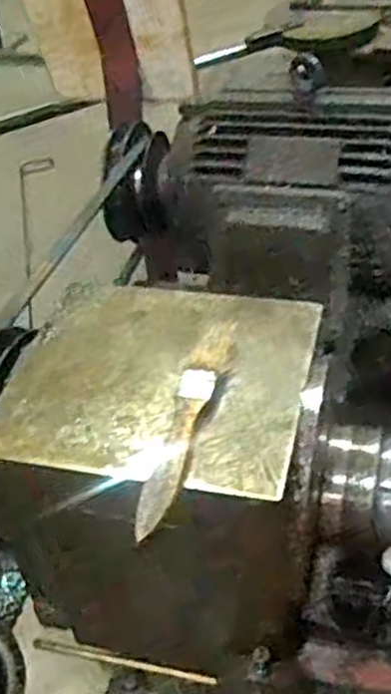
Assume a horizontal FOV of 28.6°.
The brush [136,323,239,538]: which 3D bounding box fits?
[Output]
[{"bbox_3d":[-0.004,0.035,0.413,0.021,0.008,0.158,7,43,15],"label":"brush"}]

